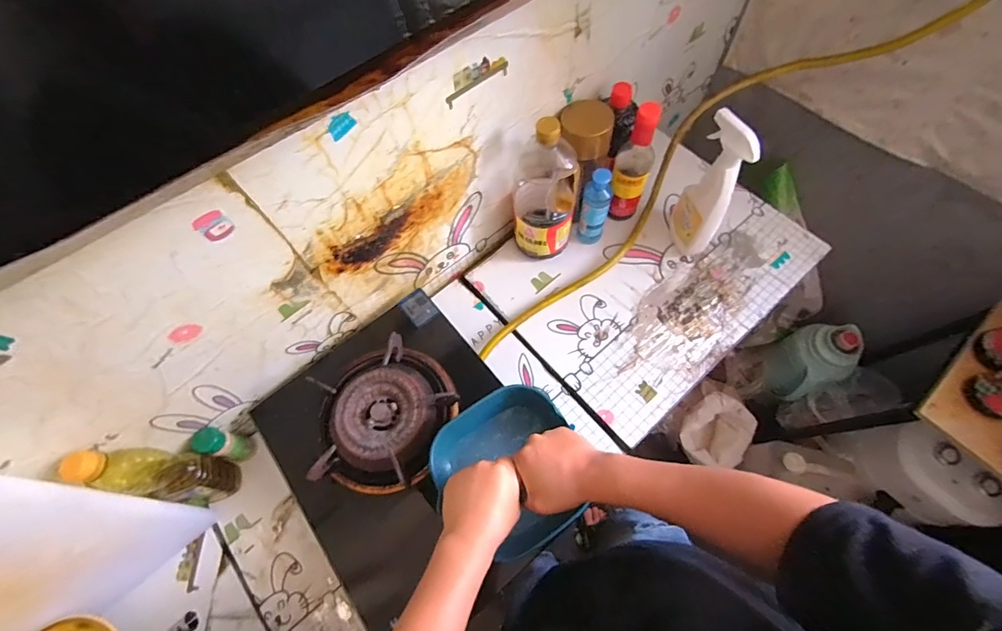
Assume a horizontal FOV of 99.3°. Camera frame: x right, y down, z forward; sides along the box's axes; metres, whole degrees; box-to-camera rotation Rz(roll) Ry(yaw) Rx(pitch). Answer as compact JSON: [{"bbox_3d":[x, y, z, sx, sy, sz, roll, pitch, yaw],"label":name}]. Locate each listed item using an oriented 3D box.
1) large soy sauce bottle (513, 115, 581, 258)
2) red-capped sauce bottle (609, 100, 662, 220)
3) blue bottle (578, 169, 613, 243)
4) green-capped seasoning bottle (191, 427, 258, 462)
[{"bbox_3d":[0.076,-0.199,0.714,0.103,0.287,0.083,10,66,7],"label":"large soy sauce bottle"},{"bbox_3d":[0.229,-0.252,0.747,0.061,0.241,0.068,18,68,11],"label":"red-capped sauce bottle"},{"bbox_3d":[0.169,-0.189,0.770,0.051,0.164,0.042,13,67,9],"label":"blue bottle"},{"bbox_3d":[-0.430,0.204,0.668,0.041,0.094,0.037,12,67,8],"label":"green-capped seasoning bottle"}]

